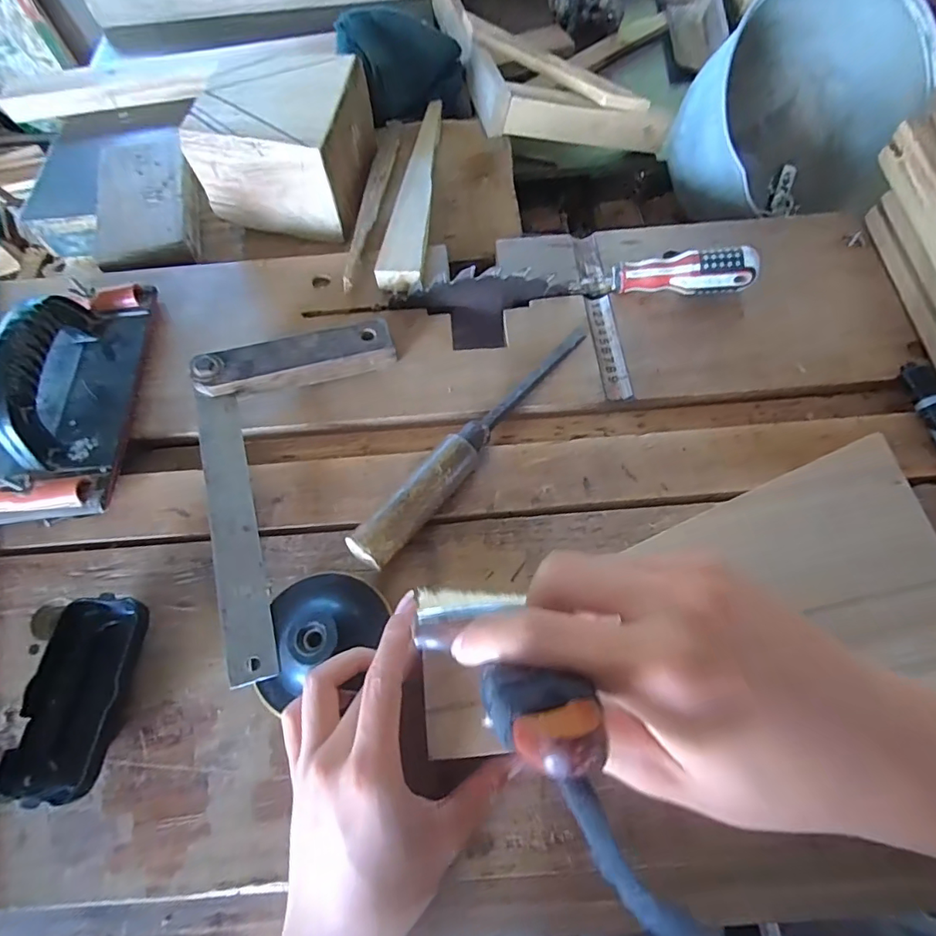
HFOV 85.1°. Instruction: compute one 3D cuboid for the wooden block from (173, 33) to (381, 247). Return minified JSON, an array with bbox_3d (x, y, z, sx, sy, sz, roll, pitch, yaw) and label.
[{"bbox_3d":[-0.182,-0.327,0.518,0.141,0.099,0.143,6,65,7],"label":"wooden block"}]

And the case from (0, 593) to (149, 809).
[{"bbox_3d":[-0.233,0.136,0.309,0.054,0.027,0.107,2,65,4],"label":"case"}]

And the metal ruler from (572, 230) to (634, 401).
[{"bbox_3d":[0.114,-0.136,0.442,0.024,0.009,0.180,-4,65,2],"label":"metal ruler"}]

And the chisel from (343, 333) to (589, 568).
[{"bbox_3d":[0.010,-0.029,0.373,0.027,0.035,0.250,35,71,18],"label":"chisel"}]

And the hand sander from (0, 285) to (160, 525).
[{"bbox_3d":[-0.318,-0.070,0.392,0.099,0.071,0.216,-6,64,1],"label":"hand sander"}]

